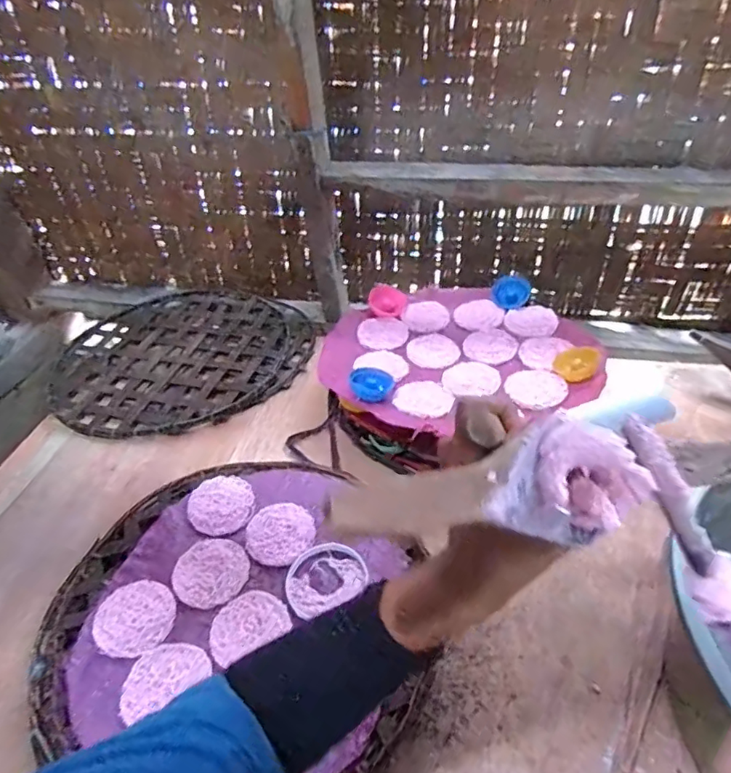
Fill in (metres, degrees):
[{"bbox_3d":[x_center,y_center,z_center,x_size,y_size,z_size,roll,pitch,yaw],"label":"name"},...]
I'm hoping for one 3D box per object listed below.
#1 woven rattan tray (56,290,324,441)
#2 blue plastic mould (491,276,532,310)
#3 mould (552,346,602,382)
[{"bbox_3d":[-0.331,-0.063,0.973,0.416,0.028,0.428,26,48,31],"label":"woven rattan tray"},{"bbox_3d":[0.247,-0.160,0.915,0.060,0.032,0.066,11,42,17],"label":"blue plastic mould"},{"bbox_3d":[0.298,-0.033,0.762,0.055,0.027,0.067,25,47,30],"label":"mould"}]

